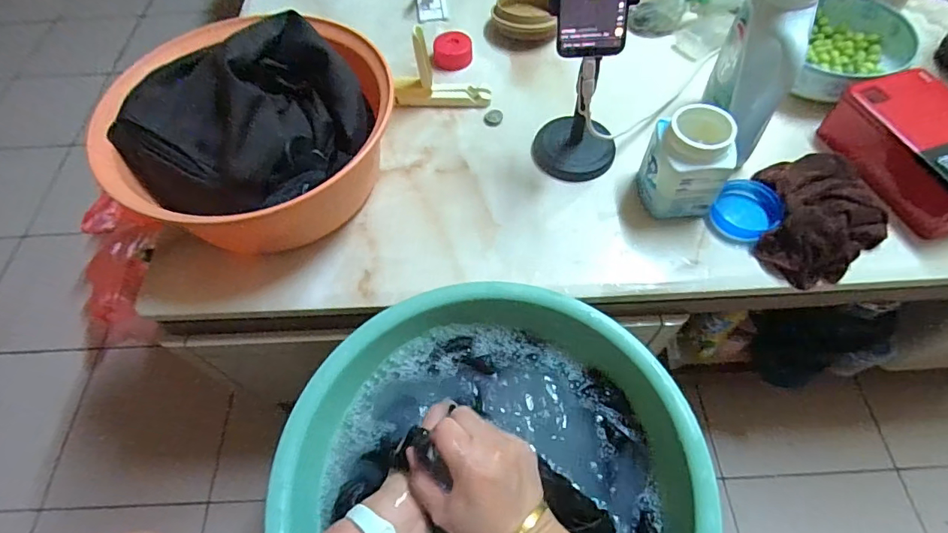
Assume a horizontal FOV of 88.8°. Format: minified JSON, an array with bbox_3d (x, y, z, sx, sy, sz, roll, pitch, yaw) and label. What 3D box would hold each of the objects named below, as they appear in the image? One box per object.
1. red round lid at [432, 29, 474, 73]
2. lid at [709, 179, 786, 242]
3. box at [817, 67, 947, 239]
[{"bbox_3d":[-0.033,-0.340,0.762,0.059,0.031,0.058,-1,57,1],"label":"red round lid"},{"bbox_3d":[0.335,-0.069,0.603,0.082,0.024,0.080,-28,60,0],"label":"lid"},{"bbox_3d":[0.557,-0.142,0.607,0.119,0.091,0.196,-14,58,-7],"label":"box"}]

